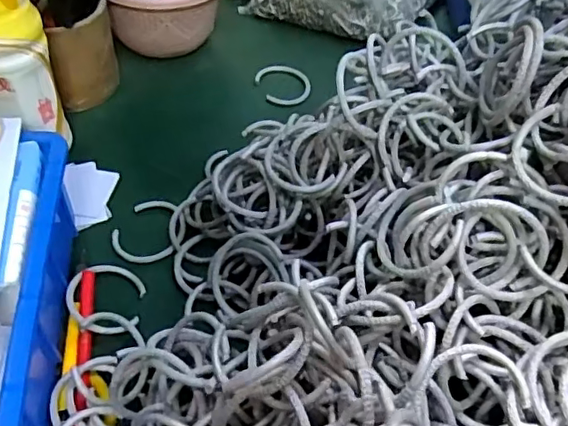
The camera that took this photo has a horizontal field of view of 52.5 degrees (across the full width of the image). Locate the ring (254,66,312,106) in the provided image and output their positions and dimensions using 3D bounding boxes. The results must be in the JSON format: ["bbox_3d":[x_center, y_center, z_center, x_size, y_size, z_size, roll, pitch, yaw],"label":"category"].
[{"bbox_3d":[0.001,-0.140,0.630,0.054,0.004,0.069,-18,53,-18],"label":"ring"}]

